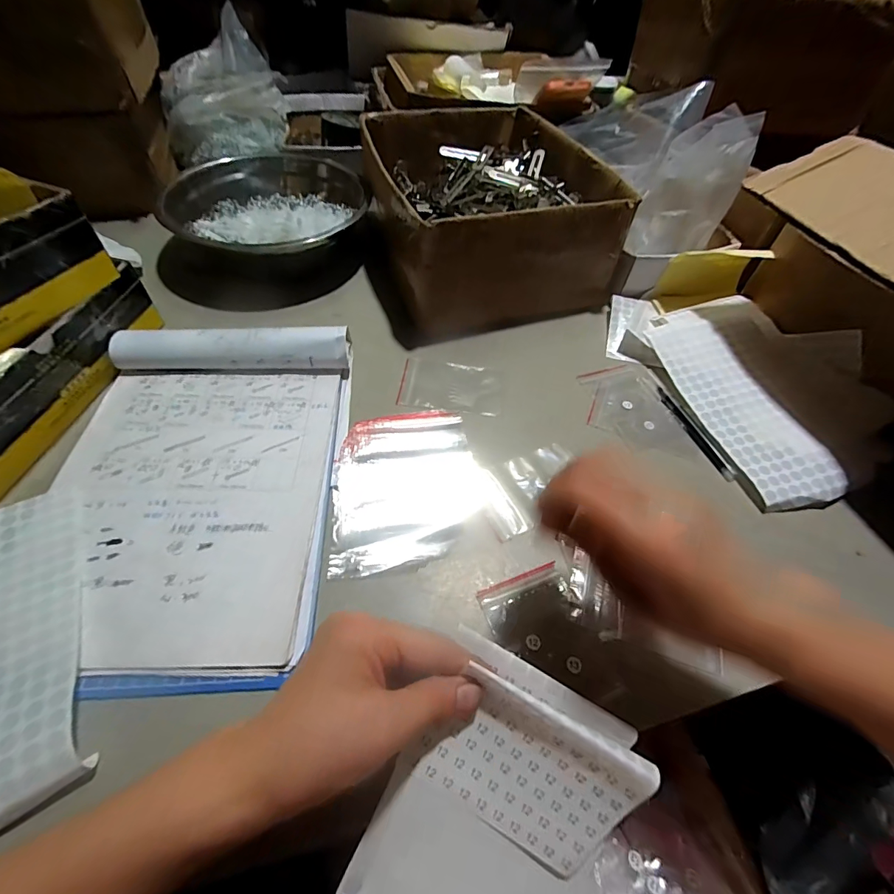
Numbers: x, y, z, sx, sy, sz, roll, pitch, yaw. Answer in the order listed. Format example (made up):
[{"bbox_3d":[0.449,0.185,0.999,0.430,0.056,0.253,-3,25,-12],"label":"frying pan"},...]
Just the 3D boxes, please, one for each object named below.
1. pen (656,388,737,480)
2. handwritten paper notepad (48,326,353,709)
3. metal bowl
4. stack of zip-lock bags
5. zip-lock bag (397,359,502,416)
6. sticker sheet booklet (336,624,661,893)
[{"bbox_3d":[0.244,-0.015,0.426,0.011,0.010,0.116,-14,56,-14],"label":"pen"},{"bbox_3d":[-0.199,0.023,0.343,0.211,0.030,0.298,0,54,-4],"label":"handwritten paper notepad"},{"bbox_3d":[-0.223,-0.297,0.547,0.208,0.069,0.202,2,53,-2],"label":"metal bowl"},{"bbox_3d":[-0.031,0.030,0.365,0.125,0.011,0.151,-3,54,-6],"label":"stack of zip-lock bags"},{"bbox_3d":[0.005,-0.063,0.449,0.104,0.005,0.068,8,56,1],"label":"zip-lock bag"},{"bbox_3d":[0.032,0.206,0.240,0.128,0.026,0.150,28,84,-4],"label":"sticker sheet booklet"}]

